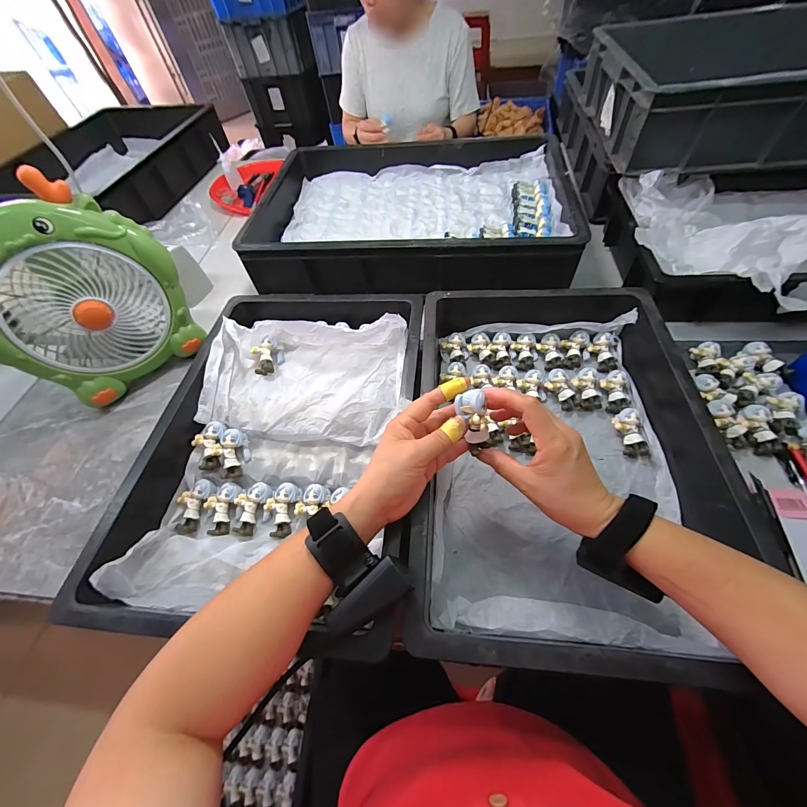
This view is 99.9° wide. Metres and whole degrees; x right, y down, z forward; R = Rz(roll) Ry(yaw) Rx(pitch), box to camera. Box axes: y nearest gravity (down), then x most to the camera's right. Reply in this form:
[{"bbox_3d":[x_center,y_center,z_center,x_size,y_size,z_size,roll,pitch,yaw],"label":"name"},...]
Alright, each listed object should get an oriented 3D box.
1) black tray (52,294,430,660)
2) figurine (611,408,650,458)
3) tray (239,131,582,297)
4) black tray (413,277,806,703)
[{"bbox_3d":[-0.146,0.031,0.439,0.324,0.093,0.452,2,56,7],"label":"black tray"},{"bbox_3d":[0.291,0.036,0.434,0.033,0.018,0.062,-4,68,2],"label":"figurine"},{"bbox_3d":[0.014,-0.387,0.694,0.581,0.096,0.422,3,56,7],"label":"tray"},{"bbox_3d":[0.178,0.022,0.420,0.315,0.100,0.490,2,56,6],"label":"black tray"}]

